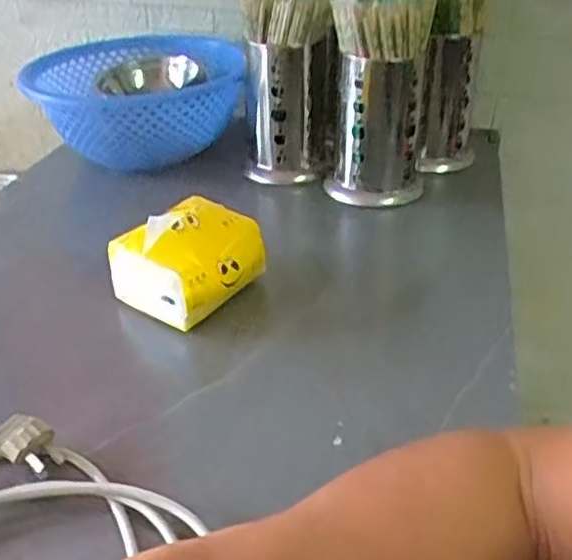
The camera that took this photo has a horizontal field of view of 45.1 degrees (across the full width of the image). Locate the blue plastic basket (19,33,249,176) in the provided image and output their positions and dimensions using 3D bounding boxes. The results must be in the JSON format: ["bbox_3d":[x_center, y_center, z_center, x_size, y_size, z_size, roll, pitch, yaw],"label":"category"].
[{"bbox_3d":[-0.188,-0.233,0.913,0.264,0.108,0.256,-1,33,-2],"label":"blue plastic basket"}]

